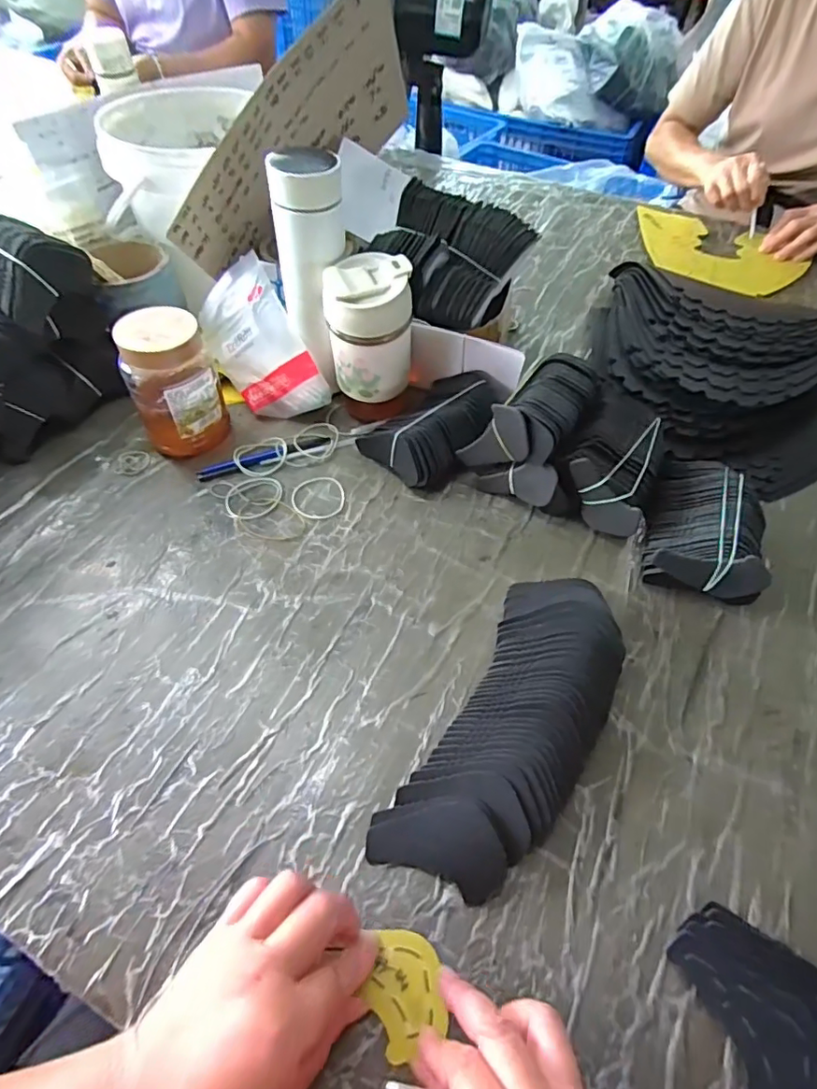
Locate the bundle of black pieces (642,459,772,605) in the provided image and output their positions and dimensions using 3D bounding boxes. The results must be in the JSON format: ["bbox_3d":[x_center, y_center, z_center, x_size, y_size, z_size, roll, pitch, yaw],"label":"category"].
[{"bbox_3d":[0.269,-0.017,0.484,0.095,0.054,0.129,22,55,15],"label":"bundle of black pieces"}]

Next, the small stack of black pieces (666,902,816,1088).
[{"bbox_3d":[0.200,0.257,0.298,0.073,0.017,0.093,-15,54,-13],"label":"small stack of black pieces"}]

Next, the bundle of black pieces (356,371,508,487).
[{"bbox_3d":[0.030,-0.128,0.561,0.147,0.055,0.108,-36,61,-26],"label":"bundle of black pieces"}]

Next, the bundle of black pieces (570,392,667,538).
[{"bbox_3d":[0.205,-0.079,0.521,0.077,0.072,0.137,24,55,17],"label":"bundle of black pieces"}]

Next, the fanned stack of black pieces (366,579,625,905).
[{"bbox_3d":[0.081,0.125,0.385,0.104,0.033,0.255,26,56,18],"label":"fanned stack of black pieces"}]

